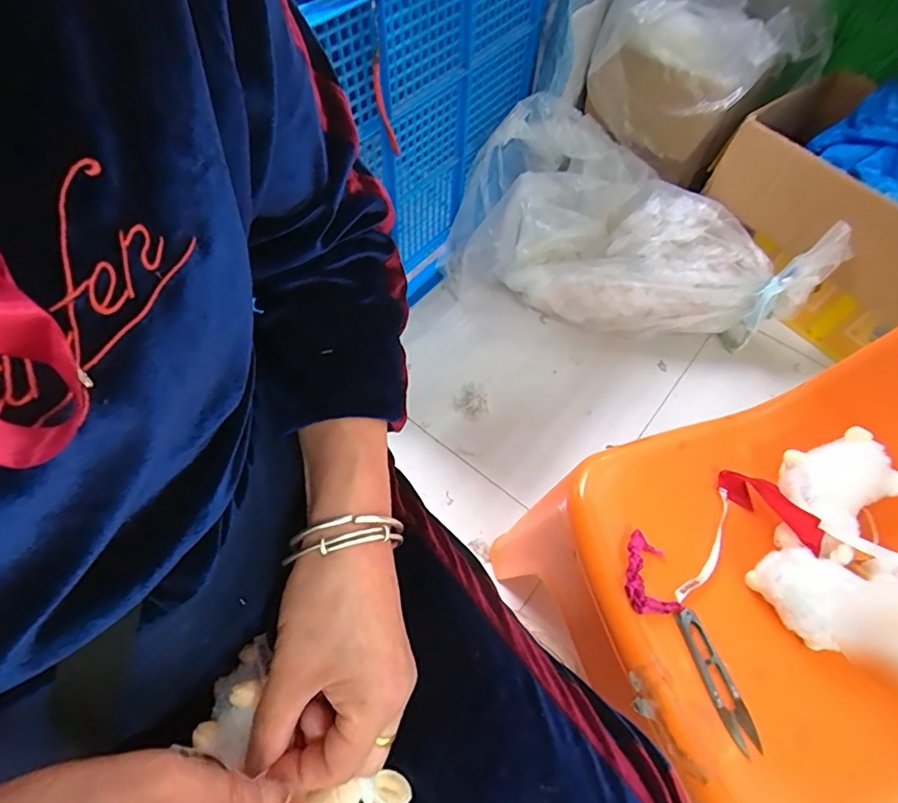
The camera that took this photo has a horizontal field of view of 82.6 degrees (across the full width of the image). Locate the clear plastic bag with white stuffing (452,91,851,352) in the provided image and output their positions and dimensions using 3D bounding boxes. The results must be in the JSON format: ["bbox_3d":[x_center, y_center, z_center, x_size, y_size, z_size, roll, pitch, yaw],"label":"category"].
[{"bbox_3d":[0.337,-0.296,0.955,0.648,0.304,0.266,20,60,10],"label":"clear plastic bag with white stuffing"}]

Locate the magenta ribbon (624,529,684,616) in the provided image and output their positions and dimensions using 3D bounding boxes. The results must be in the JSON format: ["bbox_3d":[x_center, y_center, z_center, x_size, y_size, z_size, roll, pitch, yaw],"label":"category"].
[{"bbox_3d":[0.171,0.146,0.439,0.046,0.018,0.067,-4,59,-4],"label":"magenta ribbon"}]

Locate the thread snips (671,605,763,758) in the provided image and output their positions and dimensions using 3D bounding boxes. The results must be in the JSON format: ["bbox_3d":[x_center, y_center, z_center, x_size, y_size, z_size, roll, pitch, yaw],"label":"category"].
[{"bbox_3d":[0.214,0.221,0.409,0.024,0.005,0.103,-13,60,-10],"label":"thread snips"}]

